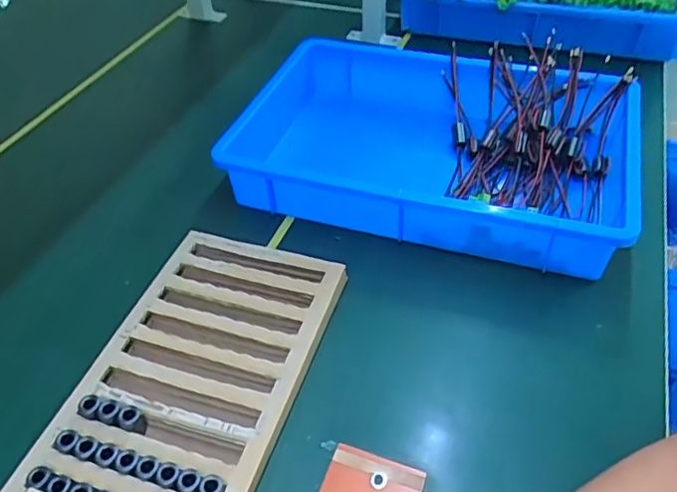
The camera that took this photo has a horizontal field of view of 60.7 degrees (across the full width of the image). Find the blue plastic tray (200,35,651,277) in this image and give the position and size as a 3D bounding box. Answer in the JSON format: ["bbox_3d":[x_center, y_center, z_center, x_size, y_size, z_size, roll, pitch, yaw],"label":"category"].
[{"bbox_3d":[0.129,-0.133,0.678,0.426,0.098,0.308,12,47,13],"label":"blue plastic tray"}]

